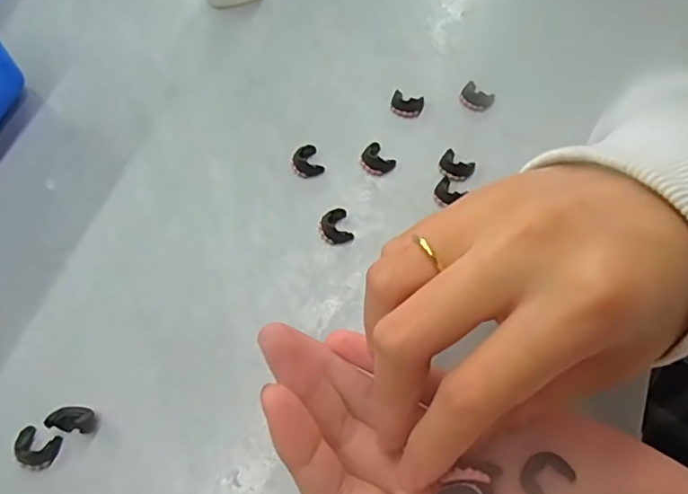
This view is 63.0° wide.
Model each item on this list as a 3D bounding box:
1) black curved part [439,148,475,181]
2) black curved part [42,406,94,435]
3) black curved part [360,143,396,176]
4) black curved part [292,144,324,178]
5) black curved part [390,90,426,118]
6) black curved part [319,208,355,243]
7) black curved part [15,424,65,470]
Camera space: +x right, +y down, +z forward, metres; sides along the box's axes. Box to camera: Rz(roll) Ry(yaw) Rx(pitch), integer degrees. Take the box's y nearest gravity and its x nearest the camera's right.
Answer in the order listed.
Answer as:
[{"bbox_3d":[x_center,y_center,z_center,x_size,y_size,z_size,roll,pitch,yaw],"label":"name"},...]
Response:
[{"bbox_3d":[0.053,-0.039,0.262,0.016,0.007,0.014,30,69,16],"label":"black curved part"},{"bbox_3d":[-0.104,0.066,0.215,0.016,0.008,0.009,5,64,6],"label":"black curved part"},{"bbox_3d":[0.015,-0.042,0.266,0.013,0.007,0.016,-39,68,-15],"label":"black curved part"},{"bbox_3d":[-0.018,-0.042,0.268,0.013,0.005,0.018,-20,64,-7],"label":"black curved part"},{"bbox_3d":[0.032,-0.072,0.280,0.016,0.006,0.014,14,65,10],"label":"black curved part"},{"bbox_3d":[-0.004,-0.010,0.253,0.014,0.004,0.016,-17,64,-5],"label":"black curved part"},{"bbox_3d":[-0.117,0.076,0.212,0.016,0.004,0.013,15,66,10],"label":"black curved part"}]

